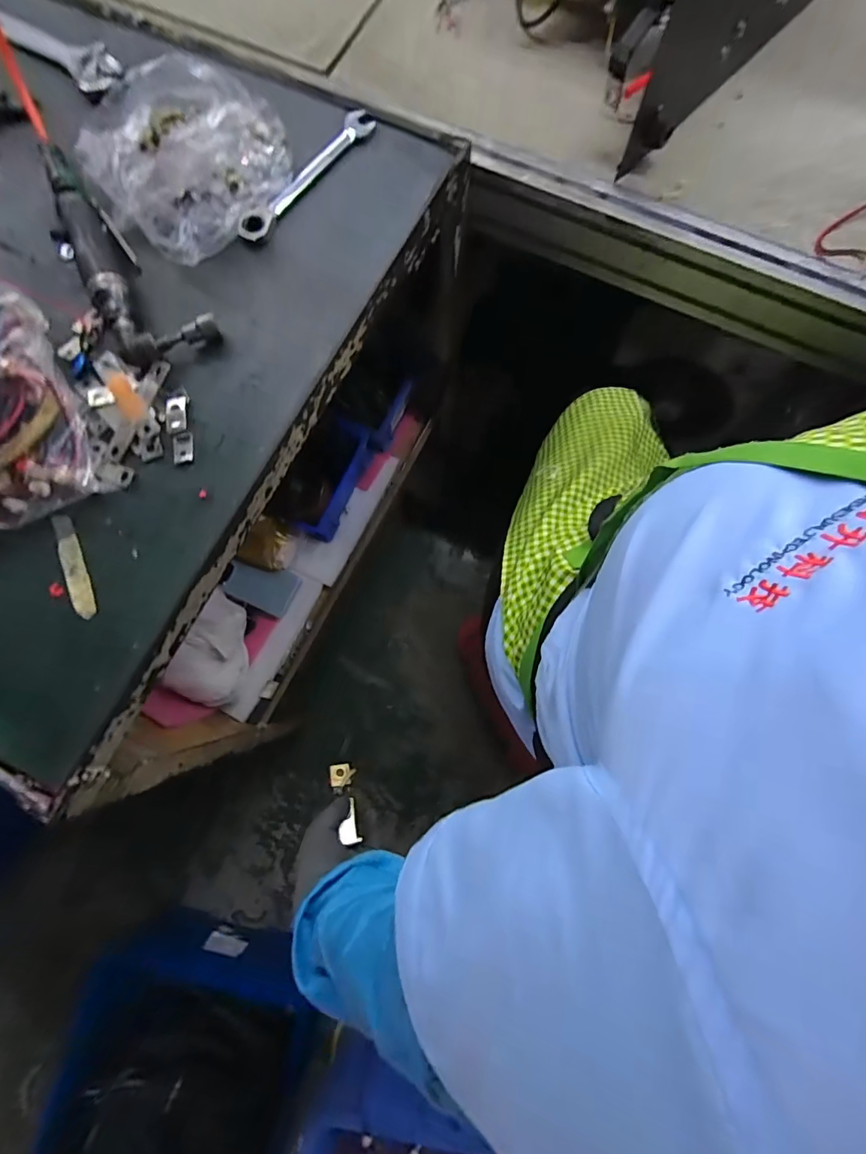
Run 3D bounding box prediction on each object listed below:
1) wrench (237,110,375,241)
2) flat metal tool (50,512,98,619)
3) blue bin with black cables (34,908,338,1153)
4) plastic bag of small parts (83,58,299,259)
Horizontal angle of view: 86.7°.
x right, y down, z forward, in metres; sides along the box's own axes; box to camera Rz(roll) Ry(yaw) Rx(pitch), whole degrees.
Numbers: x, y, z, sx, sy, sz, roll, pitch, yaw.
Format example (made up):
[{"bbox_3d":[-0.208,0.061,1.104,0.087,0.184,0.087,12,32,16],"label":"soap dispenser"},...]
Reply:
[{"bbox_3d":[-0.140,-0.440,0.501,0.033,0.017,0.202,42,83,8],"label":"wrench"},{"bbox_3d":[-0.334,-0.011,0.427,0.023,0.006,0.104,-20,80,-3],"label":"flat metal tool"},{"bbox_3d":[-0.460,1.044,0.866,0.426,0.290,0.617,10,79,4],"label":"blue bin with black cables"},{"bbox_3d":[-0.263,-0.448,0.480,0.192,0.063,0.194,36,82,7],"label":"plastic bag of small parts"}]

